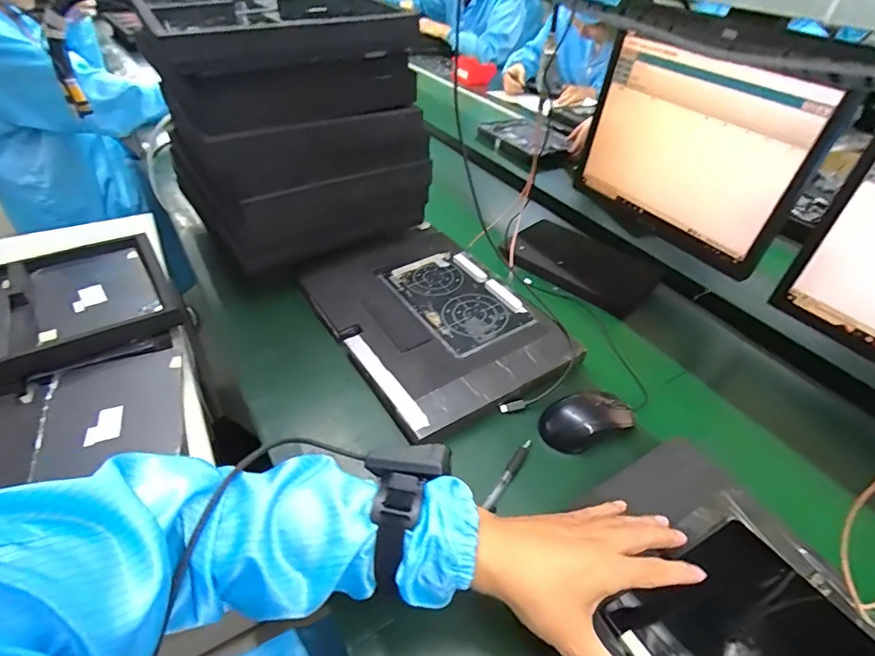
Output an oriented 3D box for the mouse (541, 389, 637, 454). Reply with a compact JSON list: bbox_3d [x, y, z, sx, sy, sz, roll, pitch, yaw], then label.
[{"bbox_3d":[0.174,0.108,0.550,0.109,0.043,0.062,-12,44,-18],"label":"mouse"}]

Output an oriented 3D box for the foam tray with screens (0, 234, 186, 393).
[{"bbox_3d":[-0.667,-0.027,0.757,0.416,0.055,0.289,-22,48,-27],"label":"foam tray with screens"}]

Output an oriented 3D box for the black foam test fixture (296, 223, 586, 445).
[{"bbox_3d":[-0.007,-0.023,0.662,0.267,0.028,0.346,-22,48,-27],"label":"black foam test fixture"}]

